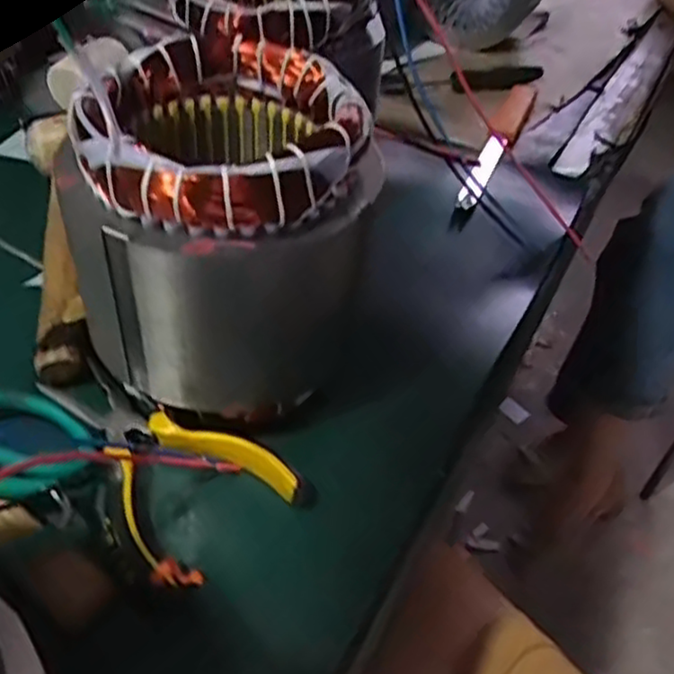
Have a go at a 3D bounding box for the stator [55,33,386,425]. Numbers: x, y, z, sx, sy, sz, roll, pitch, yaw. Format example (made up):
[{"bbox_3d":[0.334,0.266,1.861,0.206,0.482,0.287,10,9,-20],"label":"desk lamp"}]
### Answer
[{"bbox_3d":[-0.060,-0.056,0.379,0.145,0.149,0.138,-7,45,-15],"label":"stator"}]

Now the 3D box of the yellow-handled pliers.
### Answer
[{"bbox_3d":[-0.088,0.050,0.373,0.080,0.011,0.126,-24,51,-29],"label":"yellow-handled pliers"}]

